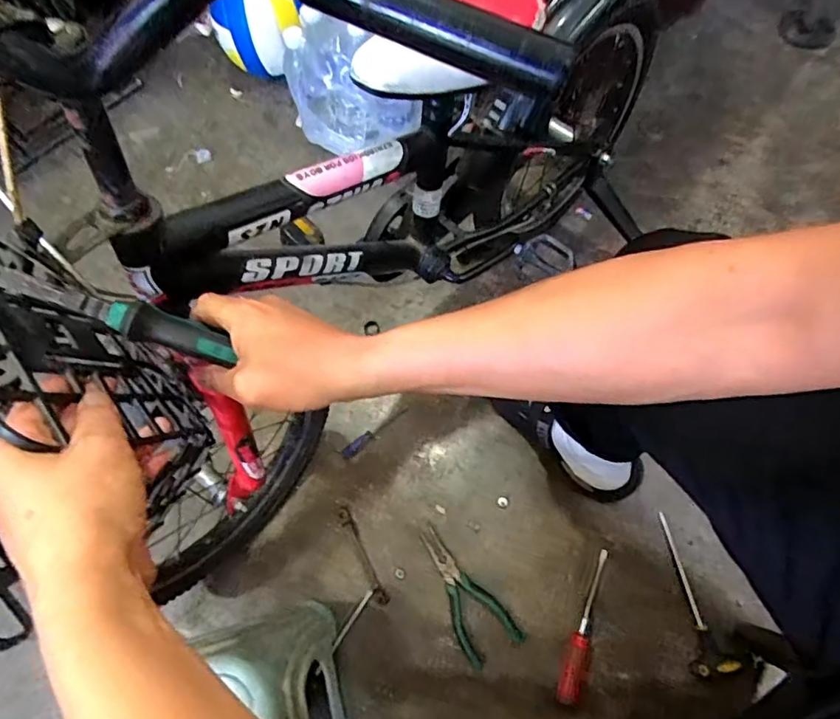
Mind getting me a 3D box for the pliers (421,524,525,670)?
[{"bbox_3d":[0.054,0.327,0.788,0.075,0.011,0.189,-36,70,-12],"label":"pliers"}]

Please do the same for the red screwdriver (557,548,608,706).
[{"bbox_3d":[0.221,0.351,0.754,0.028,0.019,0.198,18,69,9],"label":"red screwdriver"}]

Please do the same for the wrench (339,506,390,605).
[{"bbox_3d":[-0.084,0.283,0.824,0.018,0.005,0.148,-26,71,-8],"label":"wrench"}]

